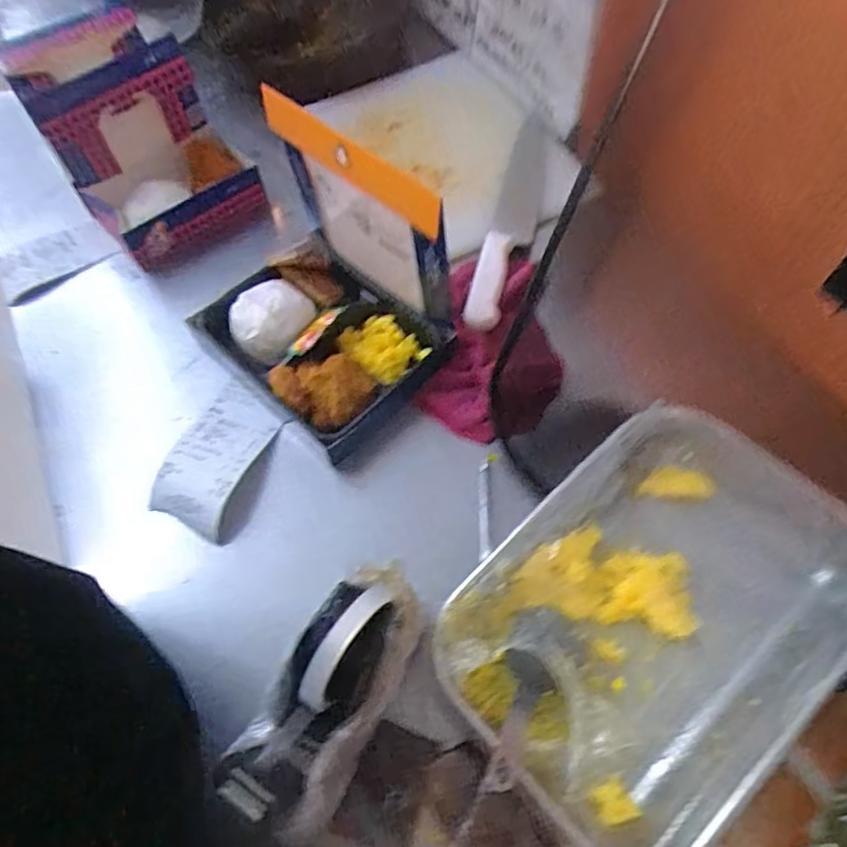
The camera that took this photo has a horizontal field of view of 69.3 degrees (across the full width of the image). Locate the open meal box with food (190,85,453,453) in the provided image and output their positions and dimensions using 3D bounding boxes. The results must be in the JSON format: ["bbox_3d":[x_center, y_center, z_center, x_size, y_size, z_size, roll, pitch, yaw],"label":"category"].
[{"bbox_3d":[-0.091,-0.139,0.566,0.213,0.204,0.209,38,69,23],"label":"open meal box with food"}]

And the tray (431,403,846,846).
[{"bbox_3d":[0.163,0.141,0.450,0.296,0.077,0.214,-39,64,-17],"label":"tray"}]

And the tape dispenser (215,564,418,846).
[{"bbox_3d":[-0.063,0.188,0.429,0.082,0.104,0.179,25,65,17],"label":"tape dispenser"}]

